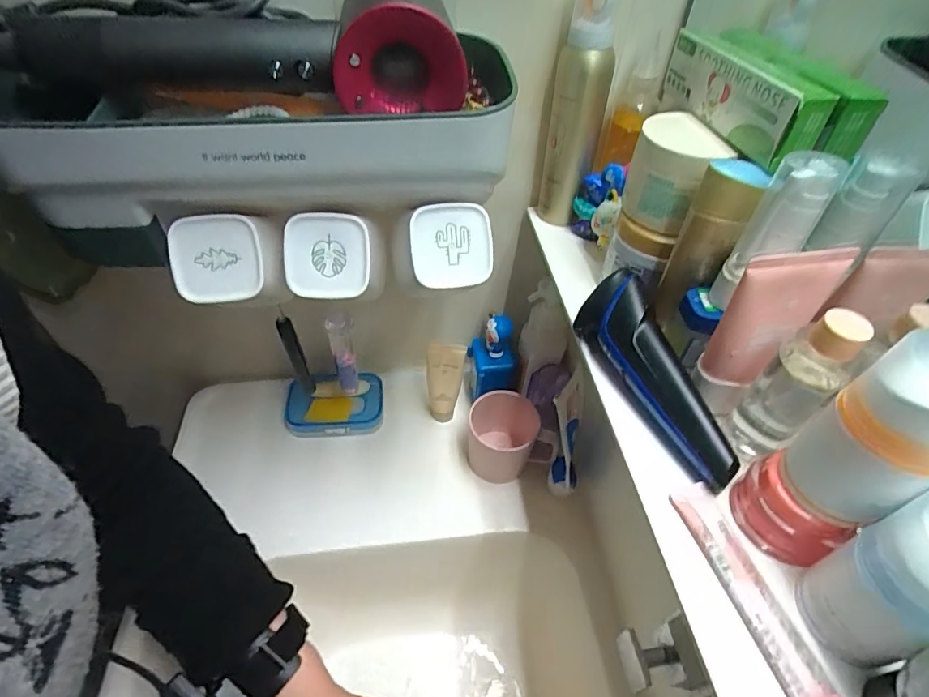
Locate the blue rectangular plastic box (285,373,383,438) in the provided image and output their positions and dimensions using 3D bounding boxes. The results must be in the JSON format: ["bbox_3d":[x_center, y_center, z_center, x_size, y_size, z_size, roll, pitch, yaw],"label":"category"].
[{"bbox_3d":[-0.158,0.070,0.607,0.114,0.019,0.073,-4,67,-8],"label":"blue rectangular plastic box"}]

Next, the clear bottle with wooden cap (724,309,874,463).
[{"bbox_3d":[0.184,0.026,0.283,0.025,0.113,0.031,-33,57,-29],"label":"clear bottle with wooden cap"}]

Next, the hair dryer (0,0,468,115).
[{"bbox_3d":[-0.142,-0.187,0.312,0.292,0.071,0.086,0,47,-3],"label":"hair dryer"}]

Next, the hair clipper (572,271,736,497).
[{"bbox_3d":[0.124,0.014,0.320,0.030,0.051,0.144,-18,51,-18],"label":"hair clipper"}]

